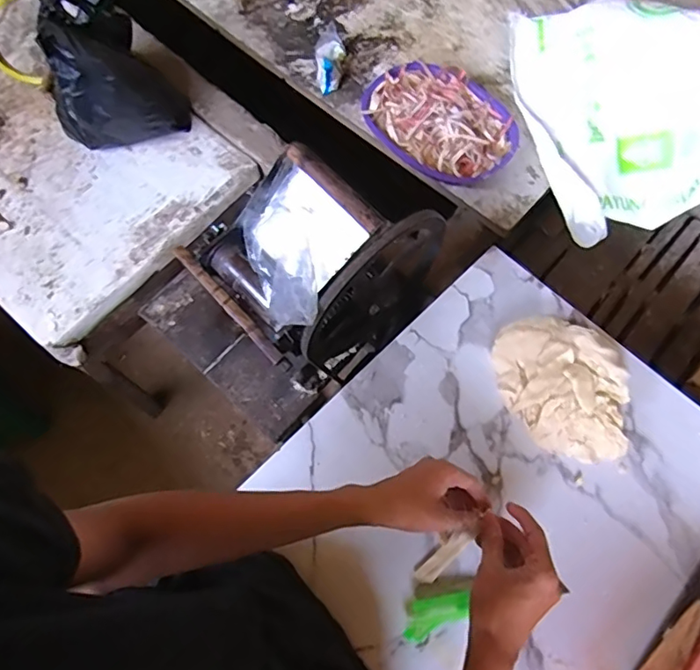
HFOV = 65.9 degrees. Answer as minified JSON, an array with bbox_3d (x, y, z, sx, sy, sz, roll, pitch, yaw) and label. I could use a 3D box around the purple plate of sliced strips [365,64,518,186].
[{"bbox_3d":[0.175,-0.399,1.019,0.203,0.107,0.277,-42,75,-13],"label":"purple plate of sliced strips"}]

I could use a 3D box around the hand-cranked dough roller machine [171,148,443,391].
[{"bbox_3d":[-0.056,-0.087,0.785,0.258,0.337,0.208,-41,75,-13],"label":"hand-cranked dough roller machine"}]

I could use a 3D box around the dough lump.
[{"bbox_3d":[0.257,0.063,0.652,0.132,0.054,0.185,-23,72,-7],"label":"dough lump"}]

